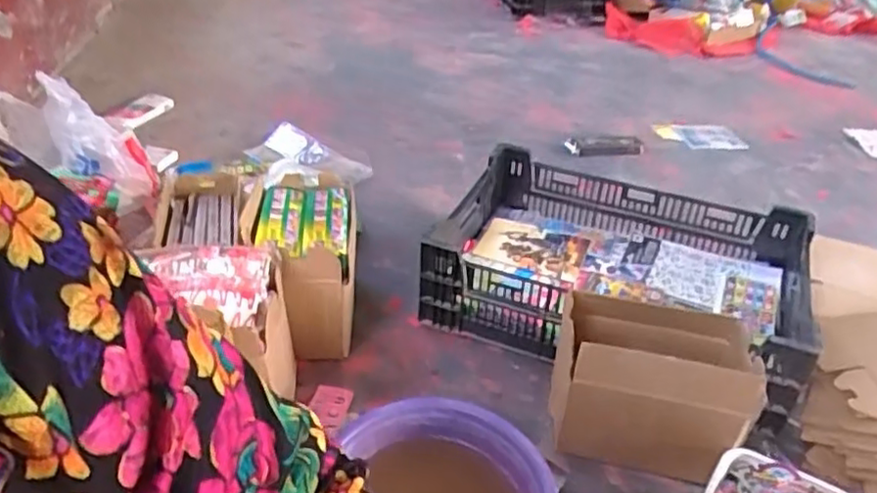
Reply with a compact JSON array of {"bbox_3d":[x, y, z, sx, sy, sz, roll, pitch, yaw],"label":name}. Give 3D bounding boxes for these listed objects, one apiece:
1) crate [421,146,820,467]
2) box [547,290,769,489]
[{"bbox_3d":[0.309,0.042,1.154,0.591,0.176,0.394,18,39,17],"label":"crate"},{"bbox_3d":[0.286,0.193,0.920,0.235,0.209,0.149,10,37,7],"label":"box"}]

